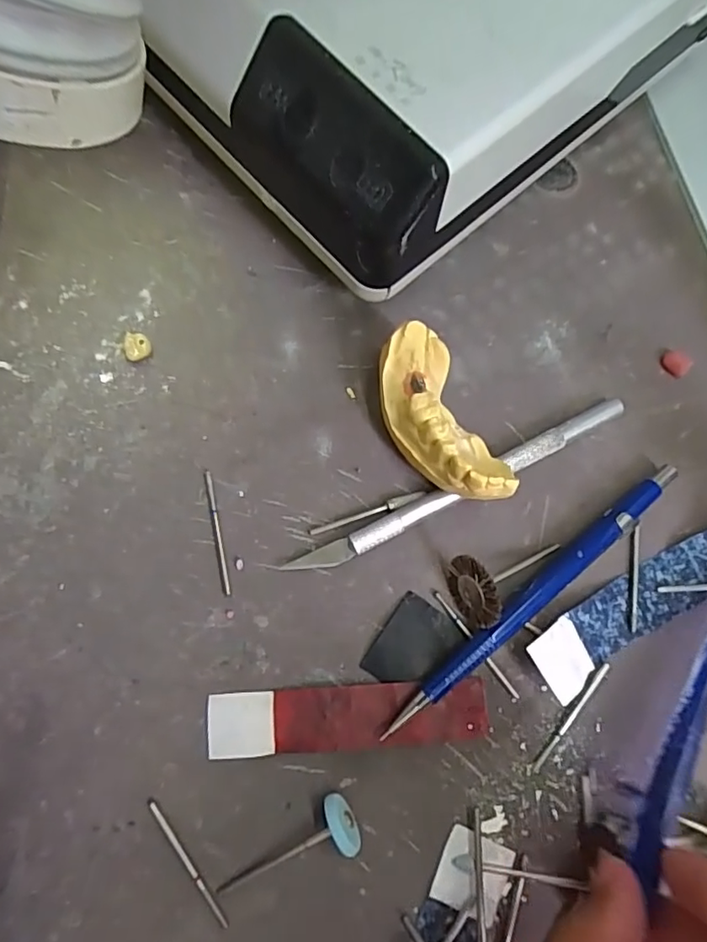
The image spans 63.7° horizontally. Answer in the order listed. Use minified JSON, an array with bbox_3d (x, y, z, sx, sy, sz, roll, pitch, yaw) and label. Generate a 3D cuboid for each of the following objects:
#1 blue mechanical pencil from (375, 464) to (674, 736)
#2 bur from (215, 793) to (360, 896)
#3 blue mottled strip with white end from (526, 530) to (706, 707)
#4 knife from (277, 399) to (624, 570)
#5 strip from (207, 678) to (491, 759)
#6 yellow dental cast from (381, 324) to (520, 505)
[{"bbox_3d":[0.065,0.043,0.199,0.136,0.010,0.009,-37,82,-11],"label":"blue mechanical pencil"},{"bbox_3d":[-0.020,0.119,0.182,0.047,0.014,0.017,-29,78,6],"label":"bur"},{"bbox_3d":[0.104,0.046,0.199,0.094,0.011,0.022,-27,80,-9],"label":"blue mottled strip with white end"},{"bbox_3d":[0.040,0.006,0.207,0.137,0.008,0.009,-26,80,-9],"label":"knife"},{"bbox_3d":[-0.001,0.082,0.190,0.092,0.004,0.020,-2,77,-4],"label":"strip"},{"bbox_3d":[0.027,-0.016,0.198,0.027,0.034,0.064,-19,79,-7],"label":"yellow dental cast"}]

